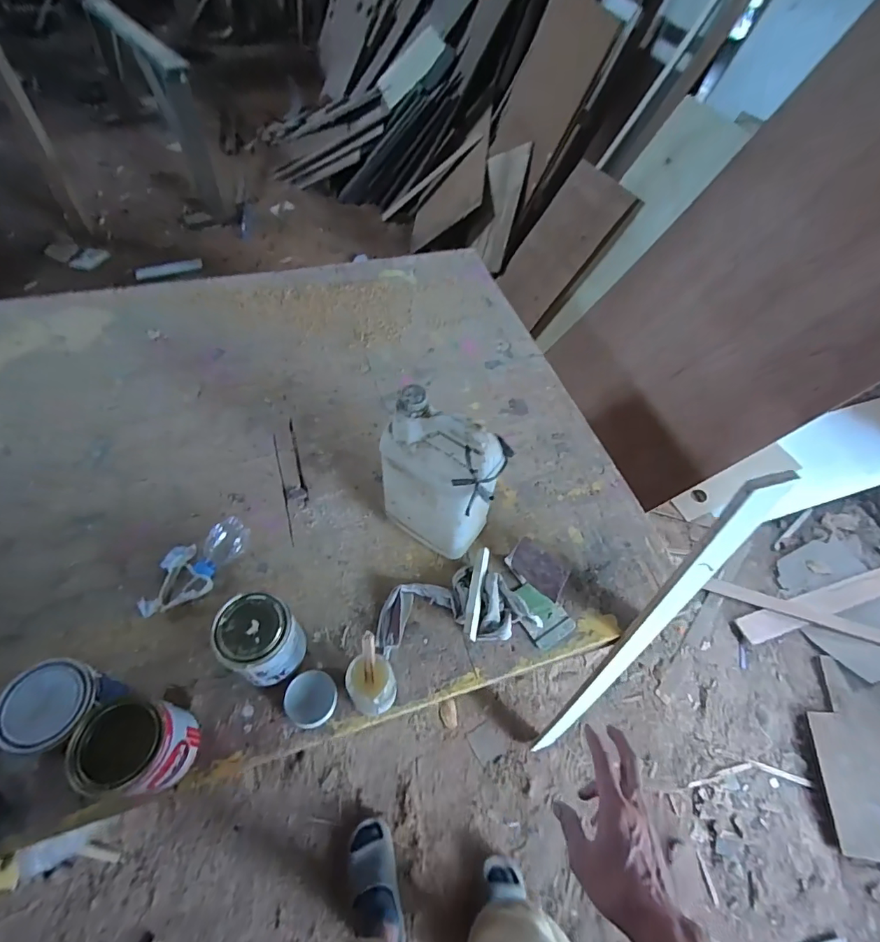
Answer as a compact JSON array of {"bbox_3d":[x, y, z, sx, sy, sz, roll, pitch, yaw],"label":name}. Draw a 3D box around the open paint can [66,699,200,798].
[{"bbox_3d":[-0.397,0.366,0.609,0.110,0.133,0.104,3,56,-5],"label":"open paint can"}]

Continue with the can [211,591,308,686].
[{"bbox_3d":[-0.269,0.255,0.696,0.102,0.134,0.101,3,56,-5],"label":"can"}]

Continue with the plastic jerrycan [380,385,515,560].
[{"bbox_3d":[0.004,0.011,0.747,0.178,0.283,0.110,39,60,18],"label":"plastic jerrycan"}]

